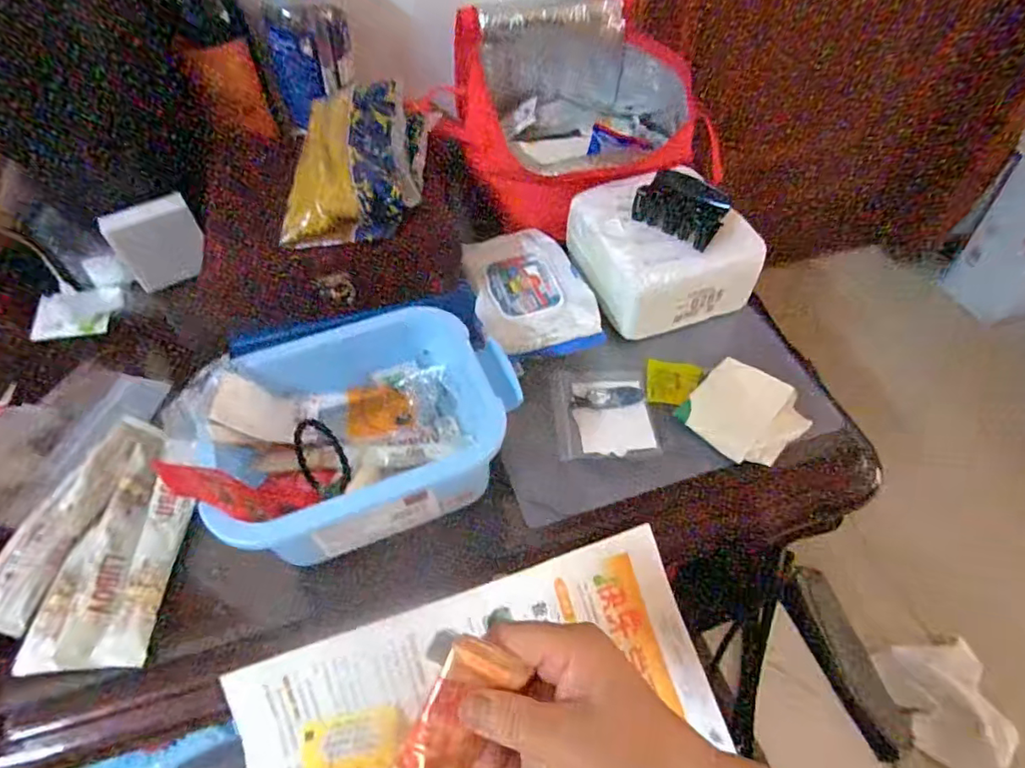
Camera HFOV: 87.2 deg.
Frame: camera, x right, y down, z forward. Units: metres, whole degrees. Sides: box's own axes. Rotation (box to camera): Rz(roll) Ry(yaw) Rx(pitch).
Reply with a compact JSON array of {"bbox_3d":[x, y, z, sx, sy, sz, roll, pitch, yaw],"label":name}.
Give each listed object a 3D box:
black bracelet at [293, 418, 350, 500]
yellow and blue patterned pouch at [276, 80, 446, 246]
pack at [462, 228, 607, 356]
[{"bbox_3d":[-0.130,0.051,0.367,0.046,0.008,0.057,-16,90,30],"label":"black bracelet"},{"bbox_3d":[-0.131,-0.197,0.484,0.097,0.062,0.180,5,55,4],"label":"yellow and blue patterned pouch"},{"bbox_3d":[0.017,-0.085,0.526,0.106,0.034,0.162,-14,56,-10],"label":"pack"}]

